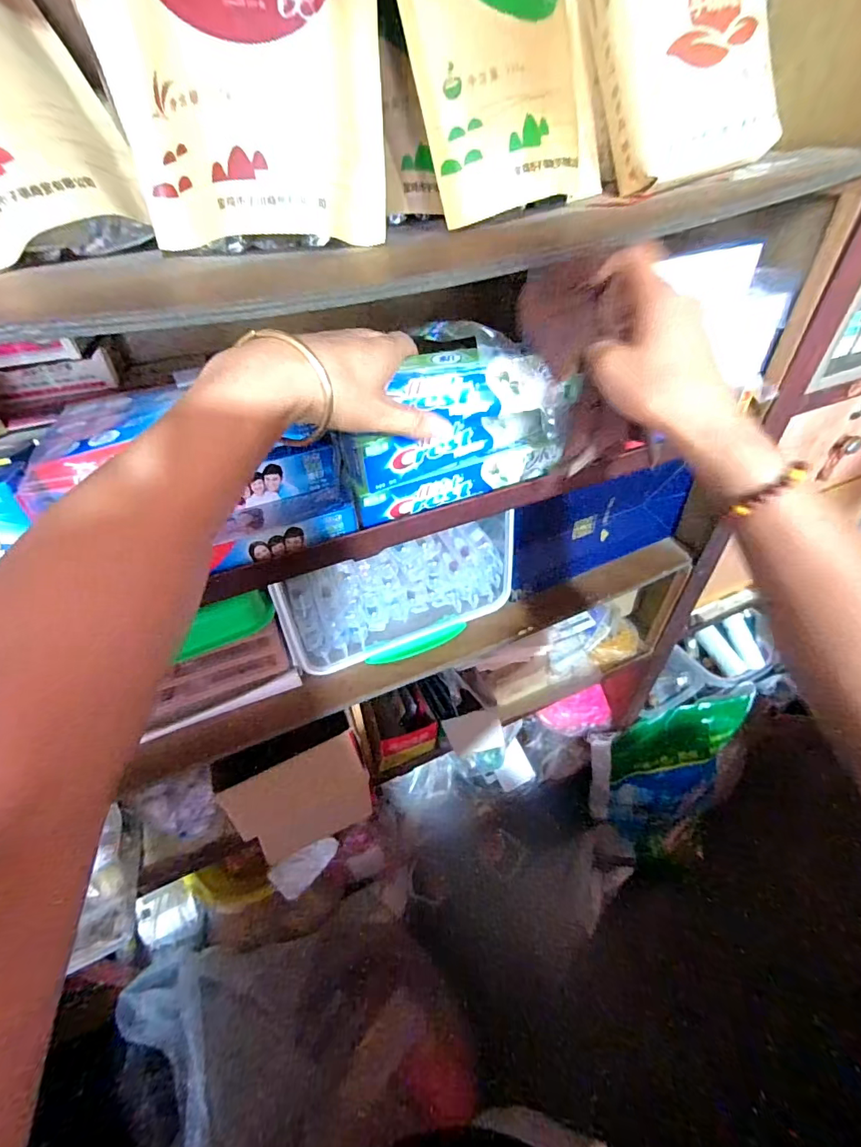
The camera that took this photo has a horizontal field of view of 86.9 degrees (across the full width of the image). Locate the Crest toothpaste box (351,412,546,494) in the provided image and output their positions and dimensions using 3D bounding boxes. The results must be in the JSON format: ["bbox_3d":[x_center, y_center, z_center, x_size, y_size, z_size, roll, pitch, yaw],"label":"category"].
[{"bbox_3d":[0.015,-0.103,0.360,0.157,0.042,0.038,-14,43,-10],"label":"Crest toothpaste box"}]

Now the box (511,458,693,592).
[{"bbox_3d":[0.216,-0.055,0.573,0.240,0.128,0.037,-15,43,-11],"label":"box"}]

